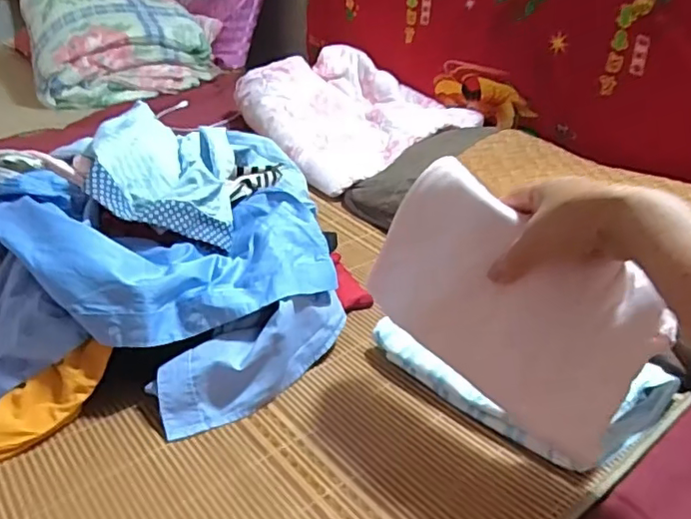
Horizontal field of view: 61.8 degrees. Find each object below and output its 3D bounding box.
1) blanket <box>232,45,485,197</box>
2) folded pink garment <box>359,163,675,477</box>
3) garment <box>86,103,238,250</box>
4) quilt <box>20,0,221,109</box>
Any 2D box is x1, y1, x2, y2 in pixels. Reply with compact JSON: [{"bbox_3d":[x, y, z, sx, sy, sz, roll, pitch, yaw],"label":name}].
[{"bbox_3d":[0.006,-0.308,1.188,0.358,0.122,0.430,-15,36,-25],"label":"blanket"},{"bbox_3d":[0.133,0.027,0.487,0.099,0.141,0.231,-22,40,-33],"label":"folded pink garment"},{"bbox_3d":[-0.227,-0.112,0.725,0.164,0.099,0.246,-4,33,-10],"label":"garment"},{"bbox_3d":[-0.570,-0.568,1.491,0.452,0.215,0.342,-12,35,-22],"label":"quilt"}]

